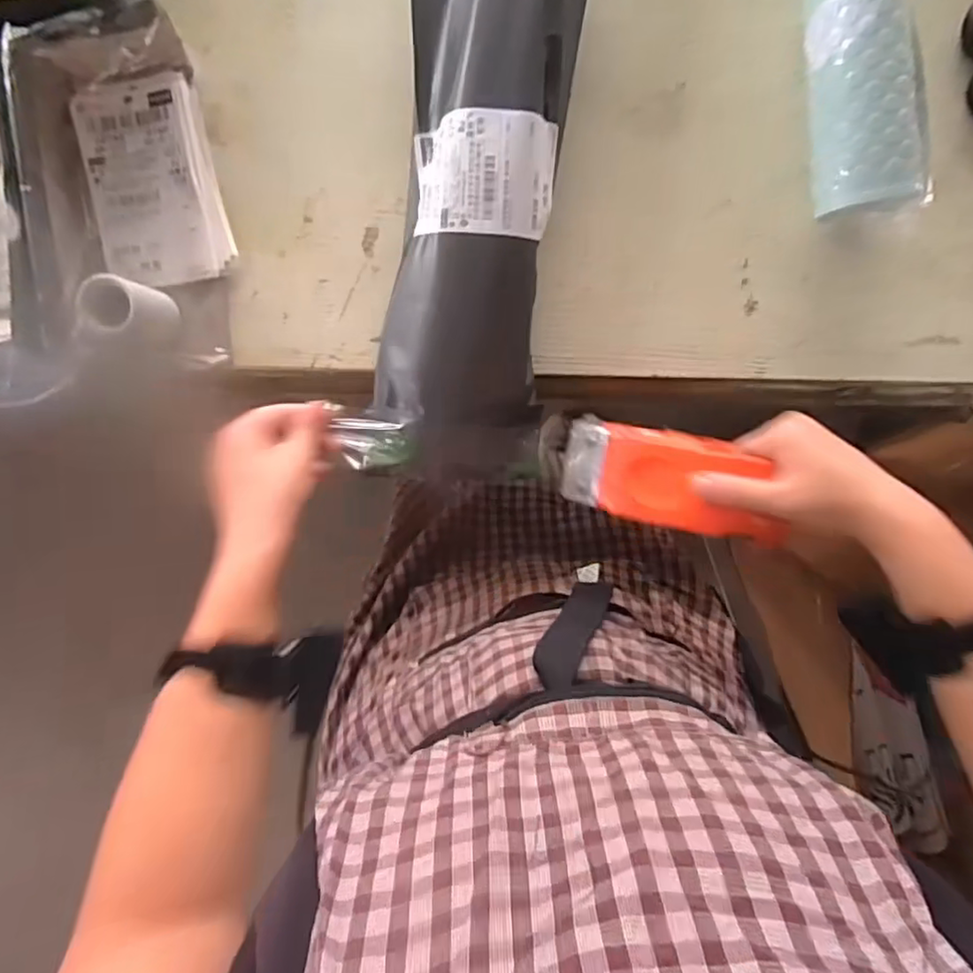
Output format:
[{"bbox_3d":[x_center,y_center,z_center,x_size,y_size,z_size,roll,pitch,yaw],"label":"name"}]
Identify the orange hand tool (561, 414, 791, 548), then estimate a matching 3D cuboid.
[{"bbox_3d":[0.126,-0.005,0.441,0.148,0.023,0.064,14,102,22],"label":"orange hand tool"}]

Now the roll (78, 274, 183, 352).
[{"bbox_3d":[-0.250,-0.123,0.445,0.039,0.061,0.040,0,99,-1],"label":"roll"}]

